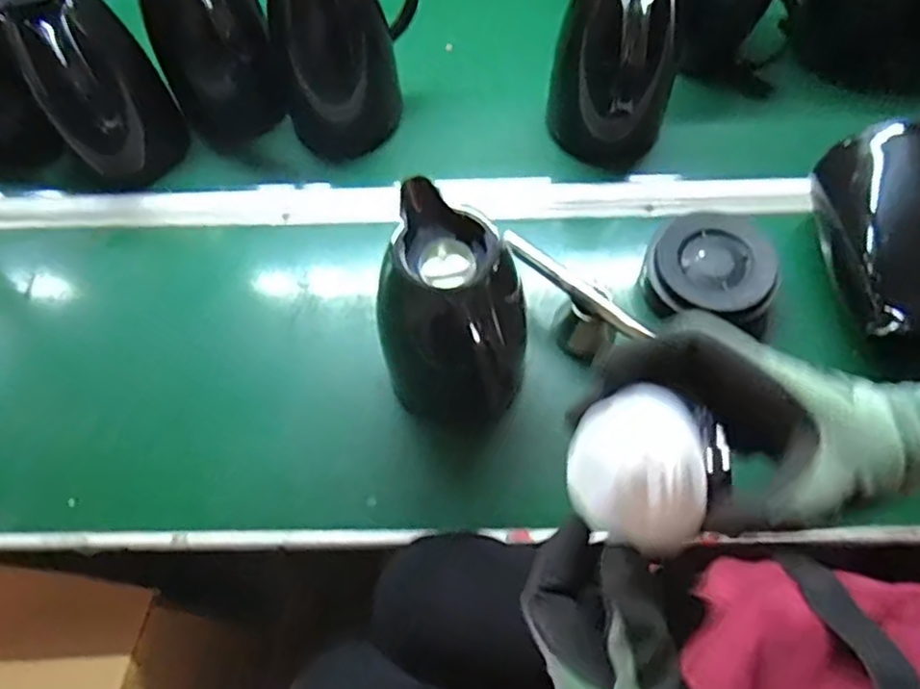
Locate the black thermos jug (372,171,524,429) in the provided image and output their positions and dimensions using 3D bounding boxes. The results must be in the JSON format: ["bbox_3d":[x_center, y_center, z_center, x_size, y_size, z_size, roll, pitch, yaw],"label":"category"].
[{"bbox_3d":[-0.001,-0.011,0.555,0.123,0.202,0.106,23,67,13],"label":"black thermos jug"}]

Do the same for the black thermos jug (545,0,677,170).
[{"bbox_3d":[0.155,-0.288,0.684,0.120,0.209,0.155,13,65,9],"label":"black thermos jug"}]

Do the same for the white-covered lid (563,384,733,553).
[{"bbox_3d":[0.083,0.055,0.312,0.065,0.026,0.064,-1,64,2],"label":"white-covered lid"}]

